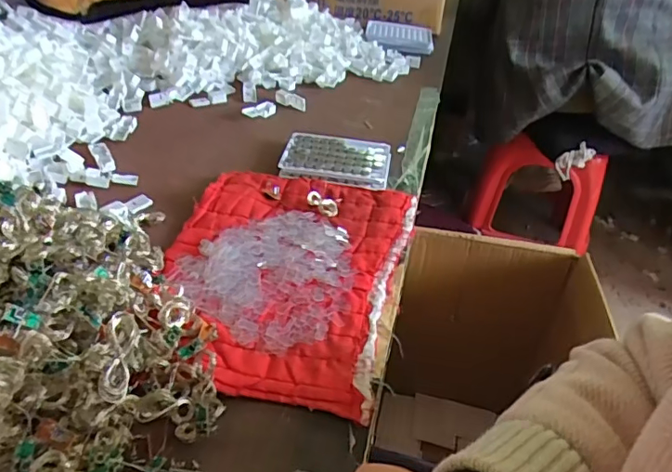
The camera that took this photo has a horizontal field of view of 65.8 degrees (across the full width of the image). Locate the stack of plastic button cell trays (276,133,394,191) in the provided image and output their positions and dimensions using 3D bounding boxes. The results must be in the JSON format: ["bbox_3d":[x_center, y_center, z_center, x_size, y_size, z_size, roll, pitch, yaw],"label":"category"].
[{"bbox_3d":[0.001,-0.098,0.652,0.132,0.012,0.099,9,39,2],"label":"stack of plastic button cell trays"}]

